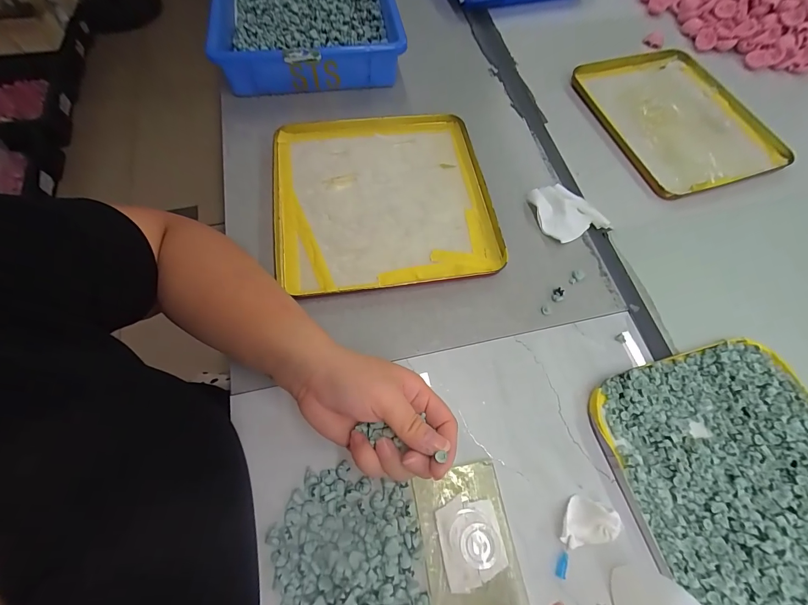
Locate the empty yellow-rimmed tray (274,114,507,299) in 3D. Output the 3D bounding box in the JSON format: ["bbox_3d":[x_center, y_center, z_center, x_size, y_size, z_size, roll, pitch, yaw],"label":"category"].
[{"bbox_3d":[-0.025,-0.123,0.419,0.243,0.019,0.242,-6,65,-3],"label":"empty yellow-rimmed tray"}]

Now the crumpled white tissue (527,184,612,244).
[{"bbox_3d":[0.187,-0.107,0.418,0.077,0.013,0.074,-21,69,-11],"label":"crumpled white tissue"}]

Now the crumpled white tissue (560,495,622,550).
[{"bbox_3d":[0.145,0.175,0.281,0.034,0.019,0.038,22,68,8],"label":"crumpled white tissue"}]

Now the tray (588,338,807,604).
[{"bbox_3d":[0.291,0.172,0.284,0.196,0.022,0.269,-15,67,-8],"label":"tray"}]

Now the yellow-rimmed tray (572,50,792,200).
[{"bbox_3d":[0.366,-0.254,0.487,0.200,0.015,0.243,-19,68,-10],"label":"yellow-rimmed tray"}]

